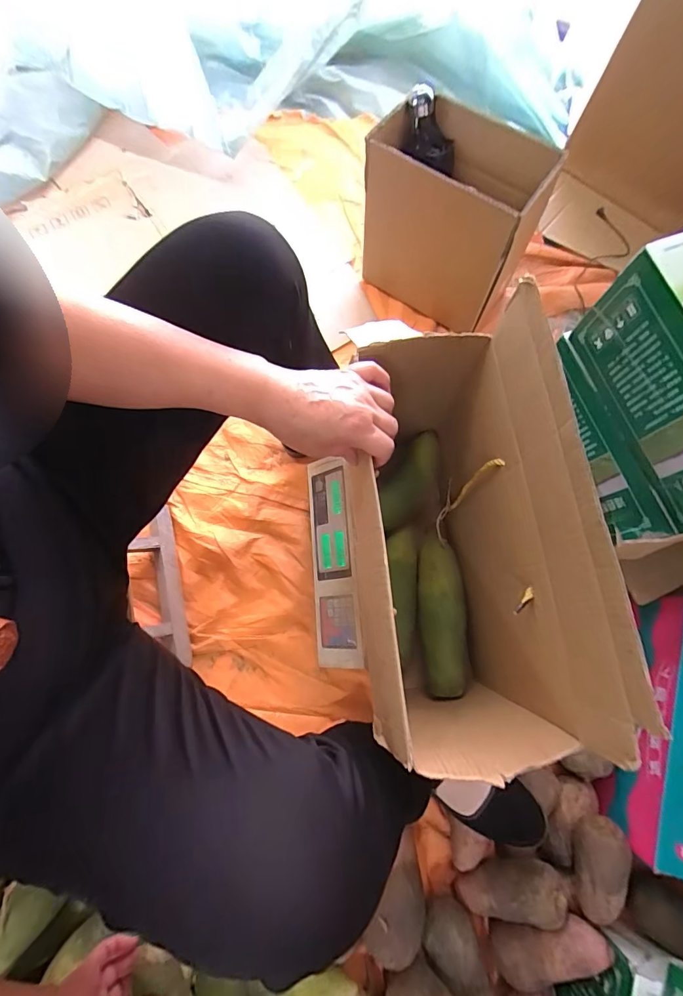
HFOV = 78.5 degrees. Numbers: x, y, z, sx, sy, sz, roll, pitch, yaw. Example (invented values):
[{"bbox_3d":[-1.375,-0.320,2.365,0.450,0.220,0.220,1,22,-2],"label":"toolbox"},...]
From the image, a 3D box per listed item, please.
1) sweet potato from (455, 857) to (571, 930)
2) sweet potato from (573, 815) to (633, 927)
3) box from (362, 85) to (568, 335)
[{"bbox_3d":[0.225,0.519,0.554,0.138,0.065,0.066,-26,74,27],"label":"sweet potato"},{"bbox_3d":[0.328,0.473,0.527,0.052,0.043,0.119,14,75,2],"label":"sweet potato"},{"bbox_3d":[0.184,-0.480,0.730,0.268,0.254,0.173,33,77,7],"label":"box"}]

